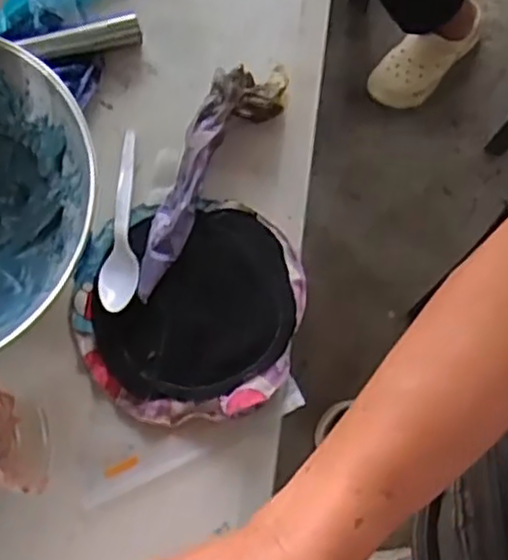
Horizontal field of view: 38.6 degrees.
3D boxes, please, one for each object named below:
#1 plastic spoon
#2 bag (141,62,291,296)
[{"bbox_3d":[-0.099,-0.047,0.540,0.027,0.020,0.145,-2,74,1],"label":"plastic spoon"},{"bbox_3d":[-0.039,-0.084,0.533,0.045,0.047,0.203,31,77,9],"label":"bag"}]

